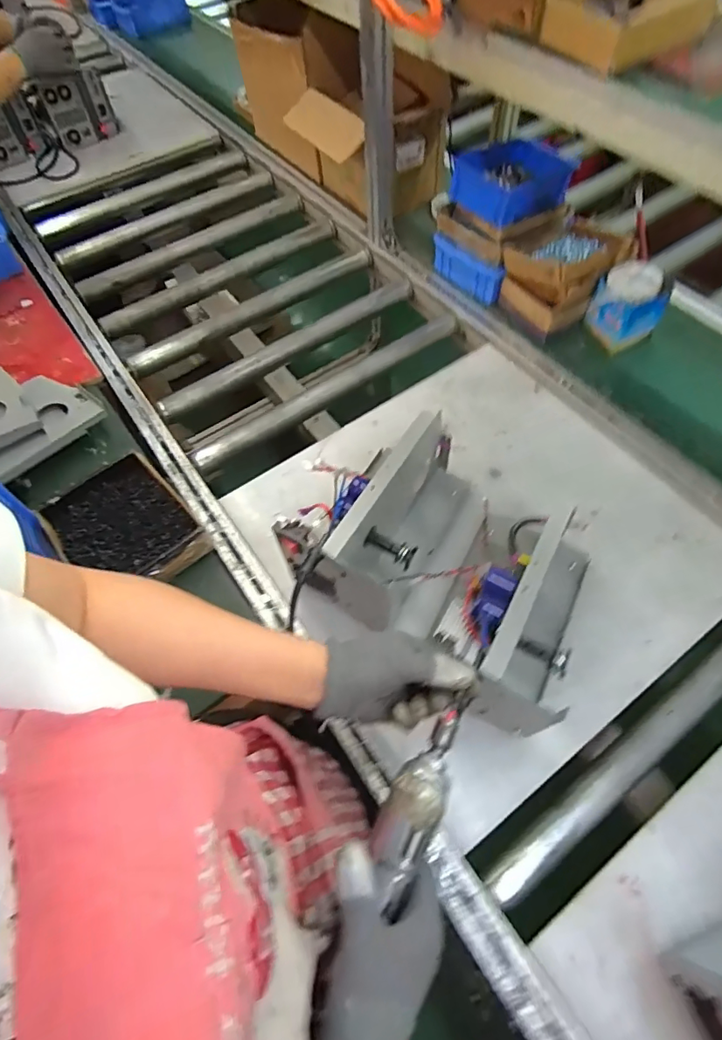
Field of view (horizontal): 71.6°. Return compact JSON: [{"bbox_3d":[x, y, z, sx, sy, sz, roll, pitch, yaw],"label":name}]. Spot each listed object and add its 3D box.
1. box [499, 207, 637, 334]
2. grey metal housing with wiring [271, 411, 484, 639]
[{"bbox_3d":[0.378,-0.468,0.949,0.194,0.137,0.173,-31,63,-13],"label":"box"},{"bbox_3d":[0.059,0.004,0.662,0.158,0.178,0.297,39,70,23],"label":"grey metal housing with wiring"}]

